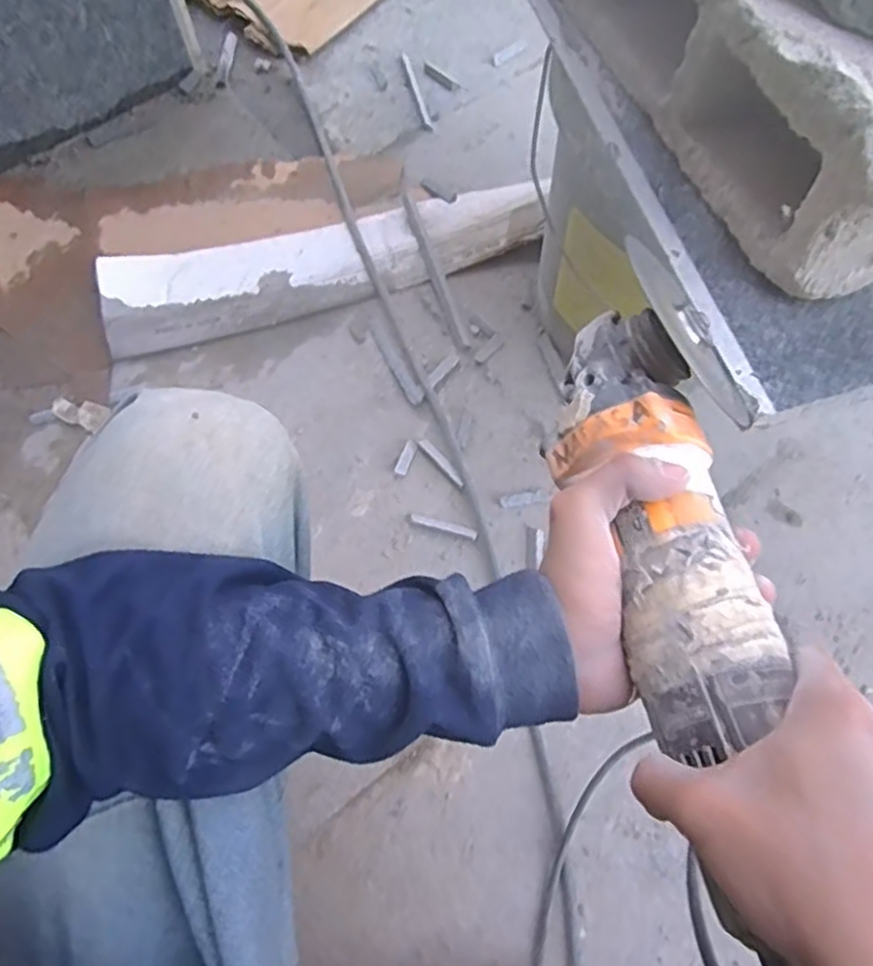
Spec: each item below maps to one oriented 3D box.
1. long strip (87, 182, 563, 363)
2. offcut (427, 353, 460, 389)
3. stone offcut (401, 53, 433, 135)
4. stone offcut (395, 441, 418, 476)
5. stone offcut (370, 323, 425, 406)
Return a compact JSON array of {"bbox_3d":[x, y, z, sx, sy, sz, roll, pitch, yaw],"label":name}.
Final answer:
[{"bbox_3d":[-0.117,-0.262,0.789,0.507,0.034,0.115,-17,68,-8],"label":"long strip"},{"bbox_3d":[0.007,-0.123,0.743,0.013,0.004,0.050,36,71,13],"label":"offcut"},{"bbox_3d":[-0.028,-0.524,0.916,0.012,0.004,0.146,-13,68,-6],"label":"stone offcut"},{"bbox_3d":[-0.031,-0.026,0.711,0.013,0.005,0.039,22,68,8],"label":"stone offcut"},{"bbox_3d":[-0.045,-0.129,0.747,0.018,0.005,0.110,-28,70,-12],"label":"stone offcut"}]

